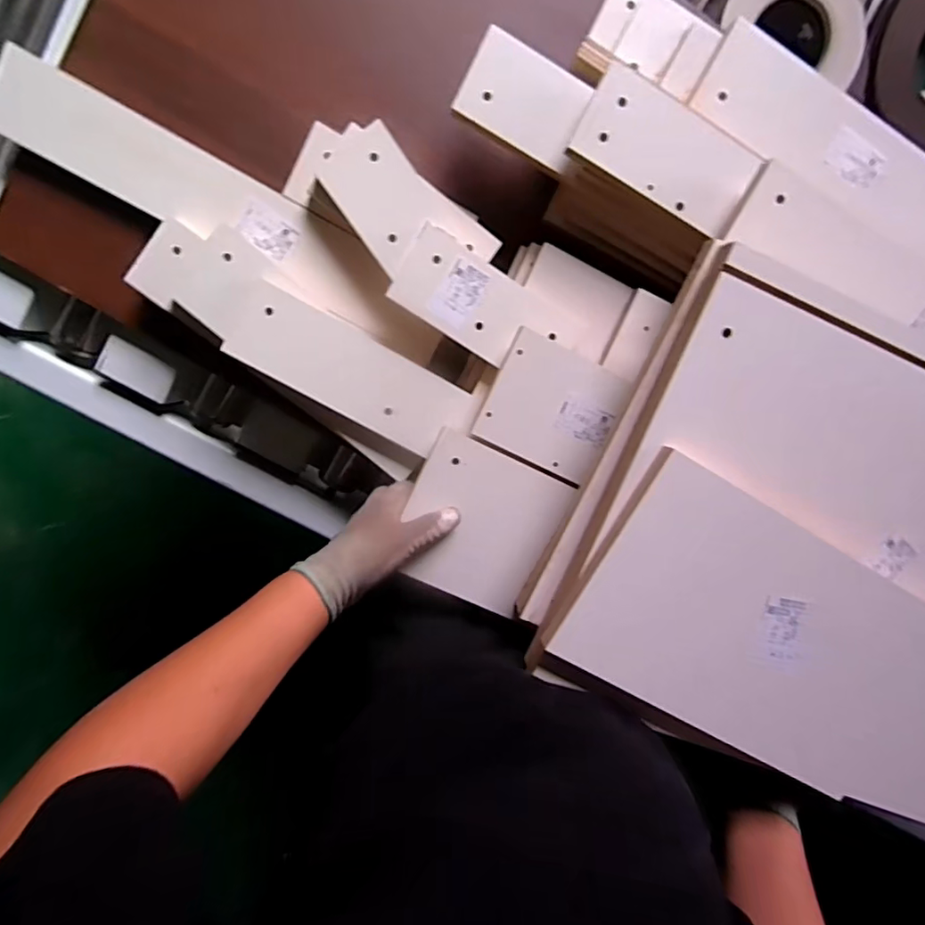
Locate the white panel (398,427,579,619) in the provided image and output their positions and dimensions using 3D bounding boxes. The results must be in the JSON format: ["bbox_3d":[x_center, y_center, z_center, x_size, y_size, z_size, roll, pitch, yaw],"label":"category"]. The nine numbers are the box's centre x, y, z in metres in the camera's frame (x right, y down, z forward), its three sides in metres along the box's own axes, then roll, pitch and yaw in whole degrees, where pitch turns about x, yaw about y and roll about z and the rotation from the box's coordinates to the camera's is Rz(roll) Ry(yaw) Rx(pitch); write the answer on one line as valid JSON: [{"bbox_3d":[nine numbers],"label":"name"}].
[{"bbox_3d":[0.018,0.060,0.530,0.140,0.012,0.140,25,97,-4],"label":"white panel"}]

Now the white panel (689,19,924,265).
[{"bbox_3d":[0.431,-0.277,0.550,0.430,0.017,0.091,24,99,-12],"label":"white panel"}]

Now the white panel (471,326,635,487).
[{"bbox_3d":[0.085,-0.052,0.526,0.119,0.013,0.111,25,98,-9],"label":"white panel"}]

